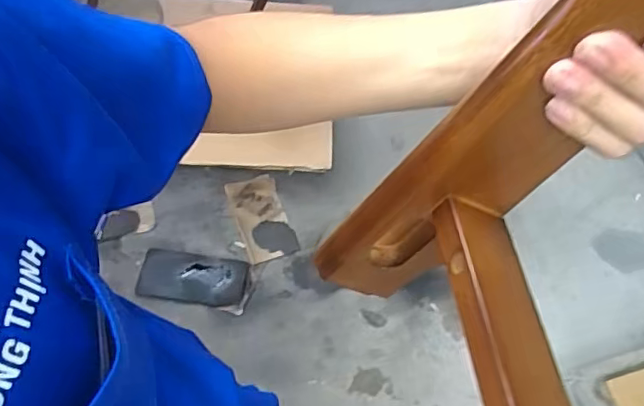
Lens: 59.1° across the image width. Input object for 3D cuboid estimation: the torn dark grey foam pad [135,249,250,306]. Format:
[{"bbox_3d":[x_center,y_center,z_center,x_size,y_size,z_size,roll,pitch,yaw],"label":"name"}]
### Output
[{"bbox_3d":[-0.380,0.223,1.680,0.307,0.048,0.165,8,58,0],"label":"torn dark grey foam pad"}]

